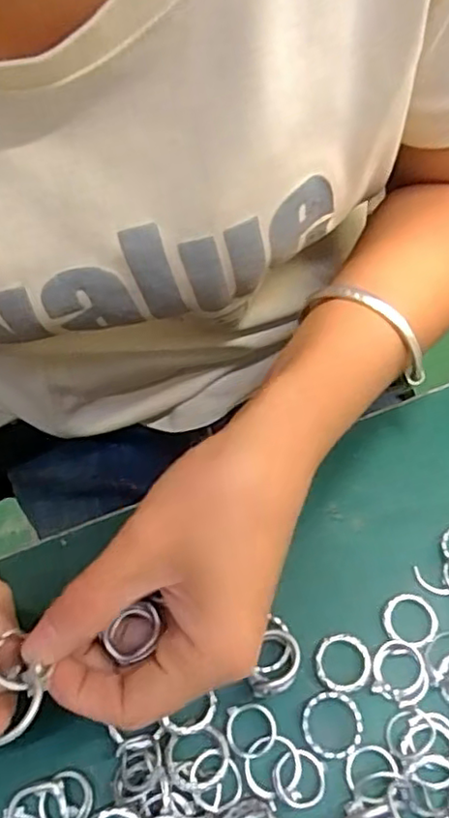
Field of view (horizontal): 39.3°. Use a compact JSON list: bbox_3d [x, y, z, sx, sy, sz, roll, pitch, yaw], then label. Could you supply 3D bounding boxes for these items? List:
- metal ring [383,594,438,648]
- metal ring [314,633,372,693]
[{"bbox_3d":[0.080,0.090,0.269,0.022,0.004,0.022,0,61,1],"label":"metal ring"},{"bbox_3d":[0.049,0.104,0.259,0.023,0.006,0.023,0,61,1],"label":"metal ring"}]

